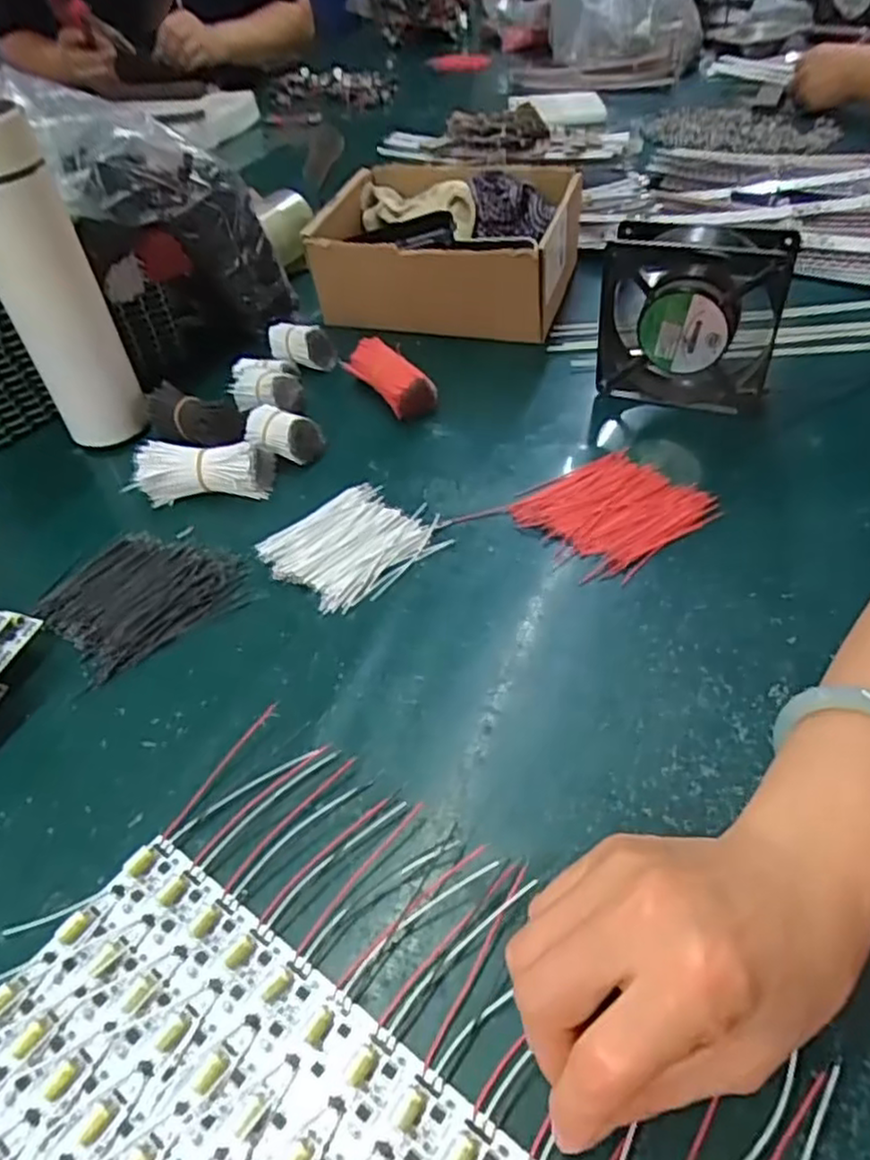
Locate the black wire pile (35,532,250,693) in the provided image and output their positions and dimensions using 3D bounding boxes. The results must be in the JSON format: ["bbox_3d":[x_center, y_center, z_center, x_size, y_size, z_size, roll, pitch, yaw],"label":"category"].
[{"bbox_3d":[-0.187,0.007,0.455,0.103,0.010,0.110,32,57,31],"label":"black wire pile"}]

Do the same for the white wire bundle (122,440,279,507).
[{"bbox_3d":[-0.166,-0.078,0.511,0.092,0.034,0.035,0,46,6],"label":"white wire bundle"}]

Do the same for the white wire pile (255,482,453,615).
[{"bbox_3d":[-0.054,-0.024,0.466,0.104,0.012,0.087,-27,49,-19],"label":"white wire pile"}]

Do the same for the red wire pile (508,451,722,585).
[{"bbox_3d":[0.113,-0.048,0.467,0.104,0.015,0.098,-31,51,-22],"label":"red wire pile"}]

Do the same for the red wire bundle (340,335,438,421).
[{"bbox_3d":[-0.036,-0.165,0.574,0.035,0.032,0.095,-33,52,-24],"label":"red wire bundle"}]

